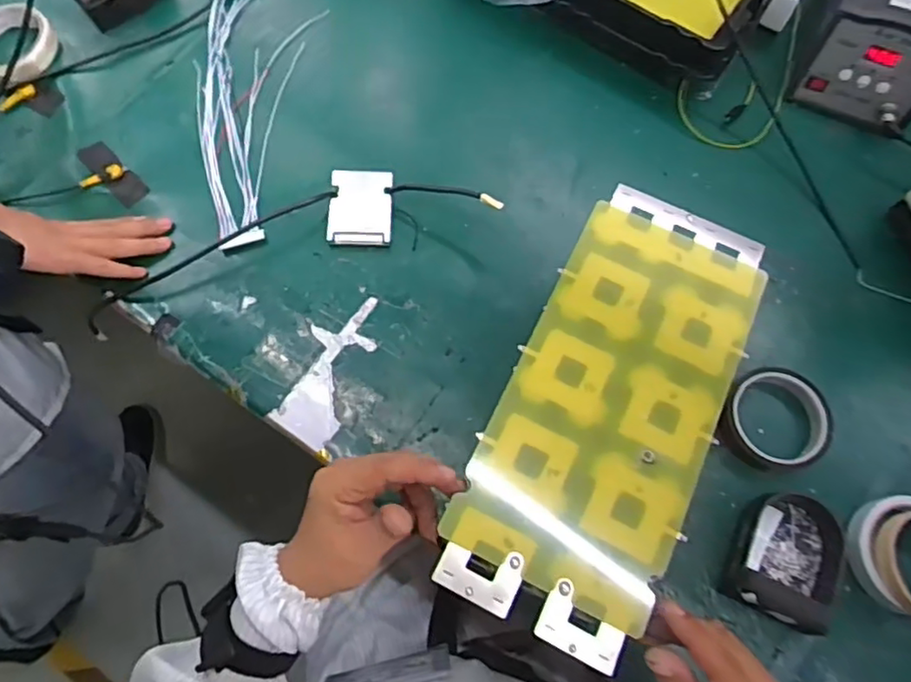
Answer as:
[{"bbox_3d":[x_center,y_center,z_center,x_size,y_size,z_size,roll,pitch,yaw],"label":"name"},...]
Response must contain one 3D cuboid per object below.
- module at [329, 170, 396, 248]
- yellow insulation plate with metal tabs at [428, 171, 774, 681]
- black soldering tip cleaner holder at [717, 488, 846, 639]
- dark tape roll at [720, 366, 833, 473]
[{"bbox_3d":[-0.095,-0.135,0.641,0.063,0.009,0.082,1,70,-1],"label":"module"},{"bbox_3d":[0.110,0.038,0.433,0.137,0.007,0.315,26,71,8],"label":"yellow insulation plate with metal tabs"},{"bbox_3d":[0.284,0.183,0.540,0.085,0.032,0.108,28,72,9],"label":"black soldering tip cleaner holder"},{"bbox_3d":[0.294,0.069,0.582,0.097,0.035,0.090,0,70,-1],"label":"dark tape roll"}]

